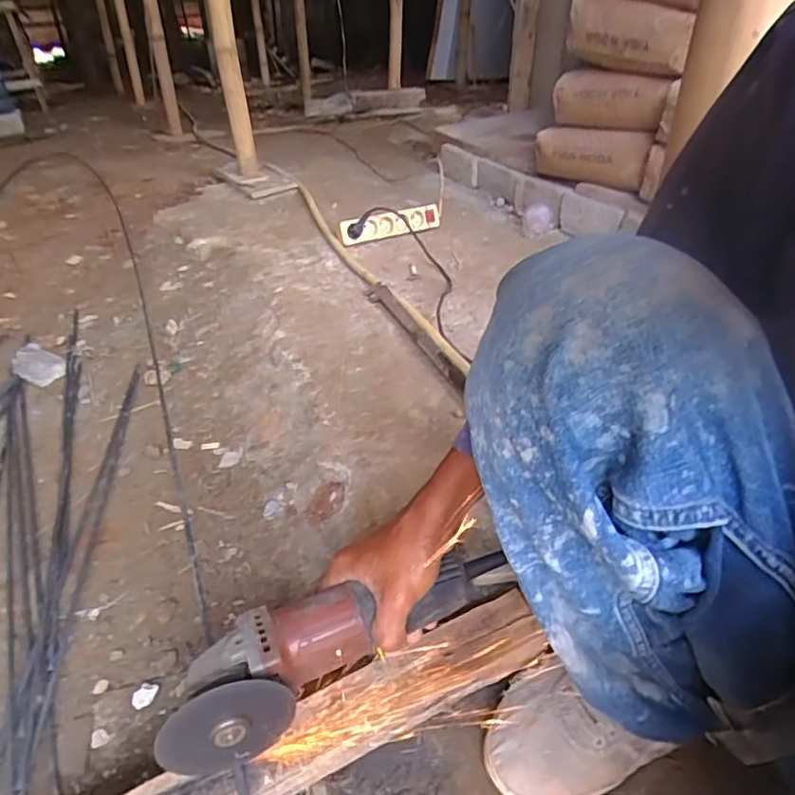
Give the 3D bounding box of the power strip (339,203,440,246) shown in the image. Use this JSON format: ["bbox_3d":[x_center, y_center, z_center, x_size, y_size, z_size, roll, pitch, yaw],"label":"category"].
[{"bbox_3d":[-0.016,-0.437,1.471,0.269,0.065,0.052,-19,39,-24],"label":"power strip"}]

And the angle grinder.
[{"bbox_3d":[-0.045,0.204,0.503,0.306,0.083,0.073,-20,39,-23],"label":"angle grinder"}]

